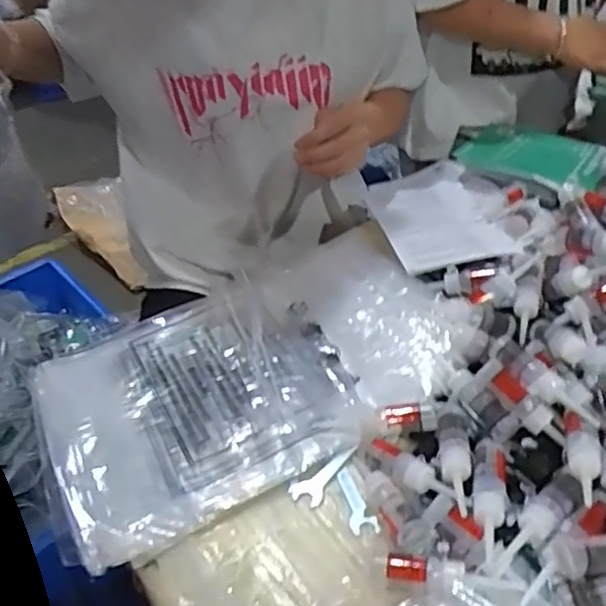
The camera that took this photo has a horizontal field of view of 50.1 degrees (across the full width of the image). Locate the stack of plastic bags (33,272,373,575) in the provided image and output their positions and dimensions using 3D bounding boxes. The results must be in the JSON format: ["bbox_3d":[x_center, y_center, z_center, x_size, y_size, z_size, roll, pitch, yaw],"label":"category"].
[{"bbox_3d":[-0.109,0.093,0.647,0.303,0.028,0.260,-20,46,-18],"label":"stack of plastic bags"}]

